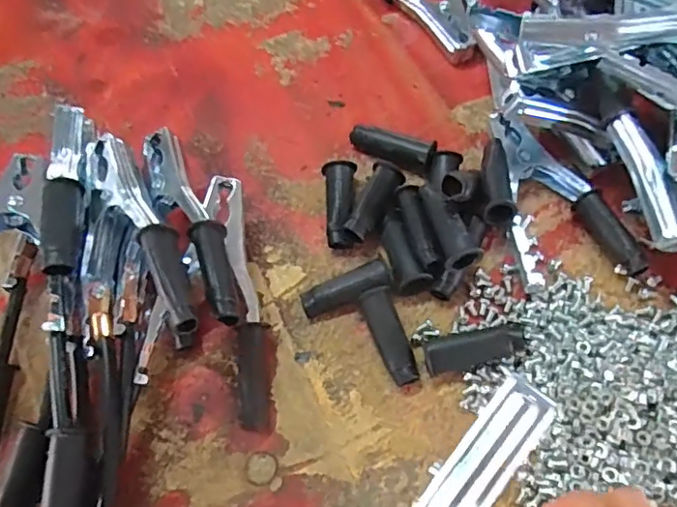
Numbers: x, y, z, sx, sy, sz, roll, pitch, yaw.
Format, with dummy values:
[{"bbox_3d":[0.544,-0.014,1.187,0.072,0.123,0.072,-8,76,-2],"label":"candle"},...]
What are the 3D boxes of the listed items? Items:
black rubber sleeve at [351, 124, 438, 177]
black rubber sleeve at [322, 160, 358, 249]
[{"bbox_3d":[0.039,-0.077,0.415,0.064,0.020,0.022,24,68,14],"label":"black rubber sleeve"},{"bbox_3d":[0.000,-0.035,0.397,0.022,0.022,0.064,1,65,4],"label":"black rubber sleeve"}]

